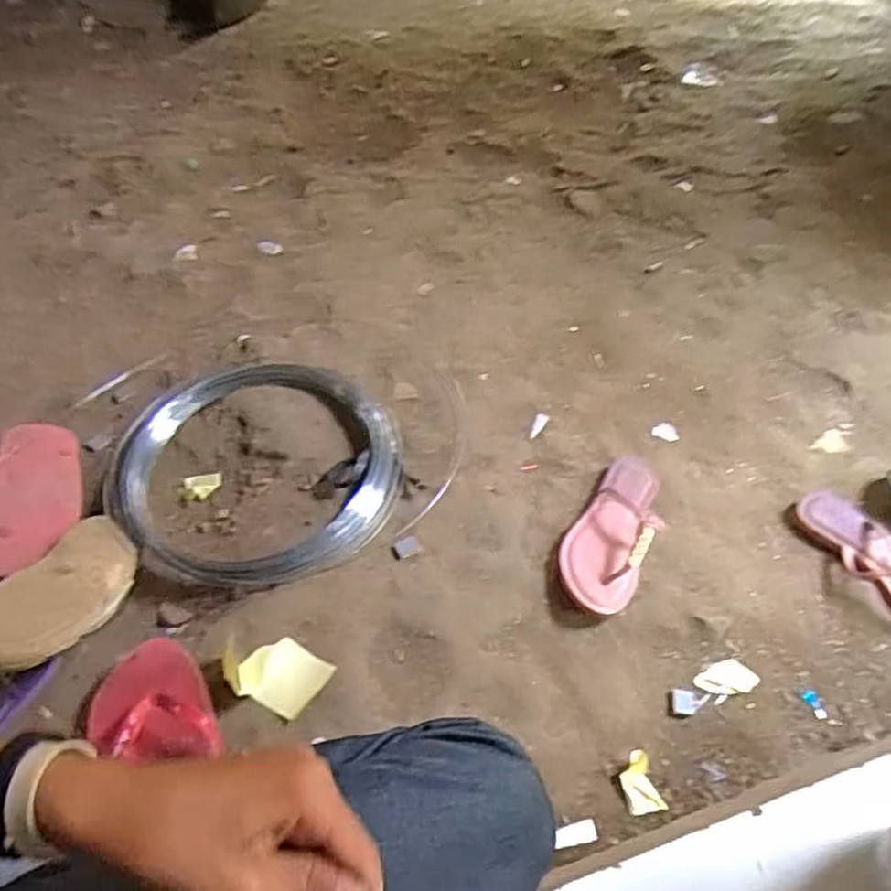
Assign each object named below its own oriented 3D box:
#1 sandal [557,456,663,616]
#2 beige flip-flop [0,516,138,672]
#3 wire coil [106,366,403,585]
[{"bbox_3d":[0.201,0.089,0.832,0.092,0.050,0.219,25,52,17],"label":"sandal"},{"bbox_3d":[-0.407,0.156,0.765,0.098,0.027,0.217,26,30,0],"label":"beige flip-flop"},{"bbox_3d":[-0.229,0.017,0.900,0.338,0.056,0.328,0,52,0],"label":"wire coil"}]

